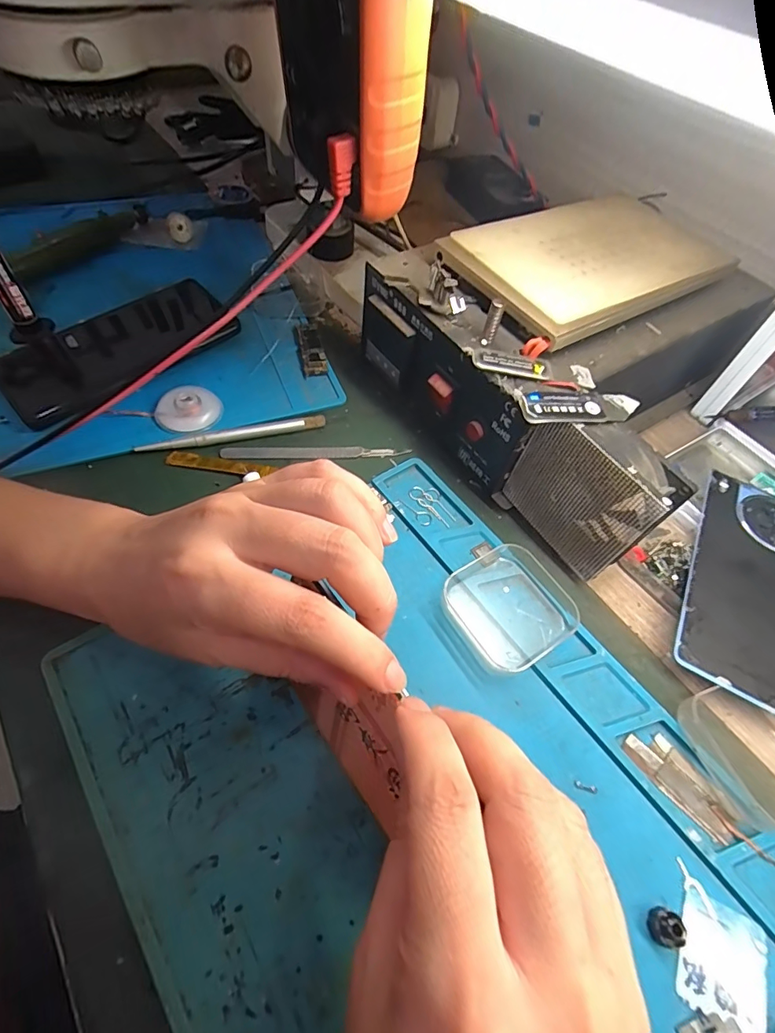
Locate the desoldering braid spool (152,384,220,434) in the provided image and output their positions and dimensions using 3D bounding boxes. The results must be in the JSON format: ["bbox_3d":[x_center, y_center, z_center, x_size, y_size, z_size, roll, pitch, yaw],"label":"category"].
[{"bbox_3d":[-0.141,-0.076,0.331,0.044,0.009,0.037,-19,60,-17],"label":"desoldering braid spool"}]

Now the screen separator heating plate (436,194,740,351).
[{"bbox_3d":[0.137,-0.176,0.314,0.185,0.012,0.113,-26,62,-19],"label":"screen separator heating plate"}]

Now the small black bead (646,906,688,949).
[{"bbox_3d":[0.117,0.172,0.196,0.011,0.011,0.013,19,57,7],"label":"small black bead"}]

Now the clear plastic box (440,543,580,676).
[{"bbox_3d":[0.071,0.050,0.269,0.069,0.014,0.064,-28,63,-22],"label":"clear plastic box"}]

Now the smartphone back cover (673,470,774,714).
[{"bbox_3d":[0.223,0.038,0.285,0.071,0.004,0.155,27,57,13],"label":"smartphone back cover"}]

